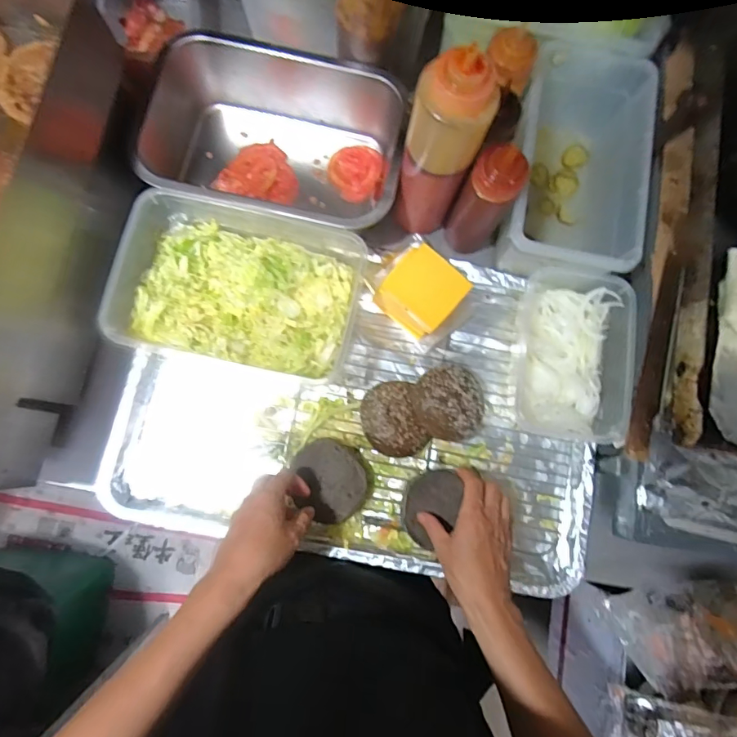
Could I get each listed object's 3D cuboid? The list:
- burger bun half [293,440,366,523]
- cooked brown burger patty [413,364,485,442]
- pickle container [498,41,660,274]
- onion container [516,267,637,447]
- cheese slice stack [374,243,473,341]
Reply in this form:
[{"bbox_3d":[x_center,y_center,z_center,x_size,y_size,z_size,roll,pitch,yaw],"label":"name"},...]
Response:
[{"bbox_3d":[-0.048,0.132,0.554,0.091,0.016,0.087,1,82,-5],"label":"burger bun half"},{"bbox_3d":[0.101,0.040,0.562,0.086,0.021,0.088,-35,86,-9],"label":"cooked brown burger patty"},{"bbox_3d":[0.250,-0.250,0.605,0.152,0.137,0.269,11,81,-3],"label":"pickle container"},{"bbox_3d":[0.253,-0.015,0.595,0.144,0.083,0.203,12,81,-3],"label":"onion container"},{"bbox_3d":[0.067,-0.096,0.588,0.087,0.047,0.087,39,81,2],"label":"cheese slice stack"}]

